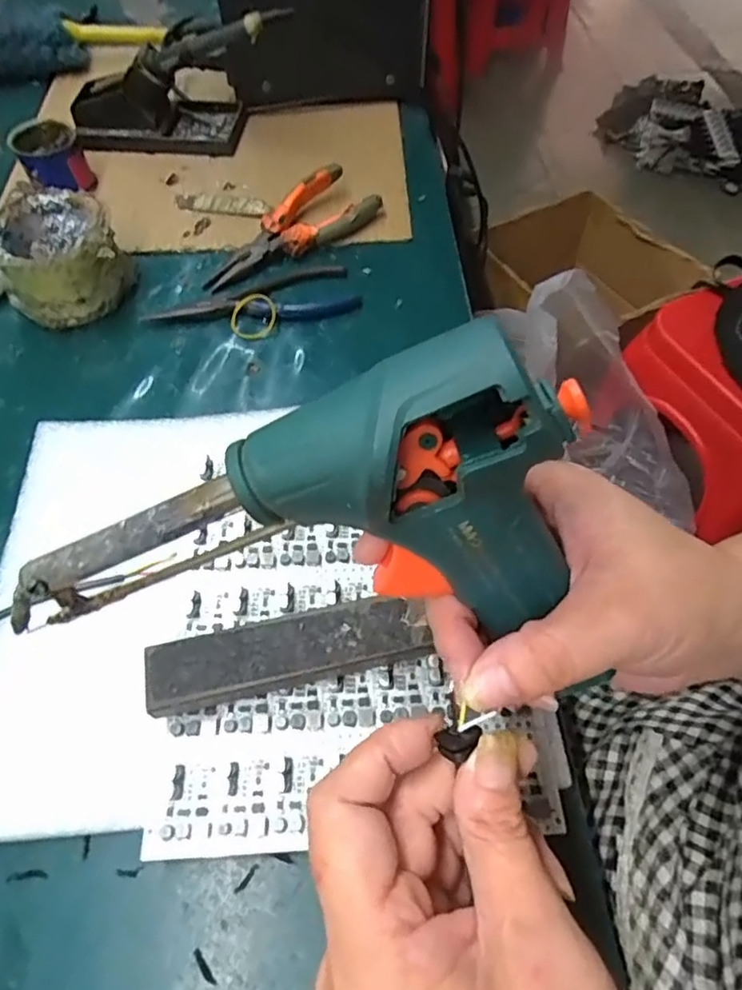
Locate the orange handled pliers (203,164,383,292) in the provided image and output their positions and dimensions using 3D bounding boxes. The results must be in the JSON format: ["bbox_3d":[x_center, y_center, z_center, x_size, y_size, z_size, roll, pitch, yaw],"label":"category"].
[{"bbox_3d":[-0.069,-0.219,0.486,0.152,0.028,0.057,-24,60,-13],"label":"orange handled pliers"}]

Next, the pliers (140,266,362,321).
[{"bbox_3d":[-0.087,-0.140,0.451,0.153,0.011,0.049,-17,59,-8],"label":"pliers"}]

